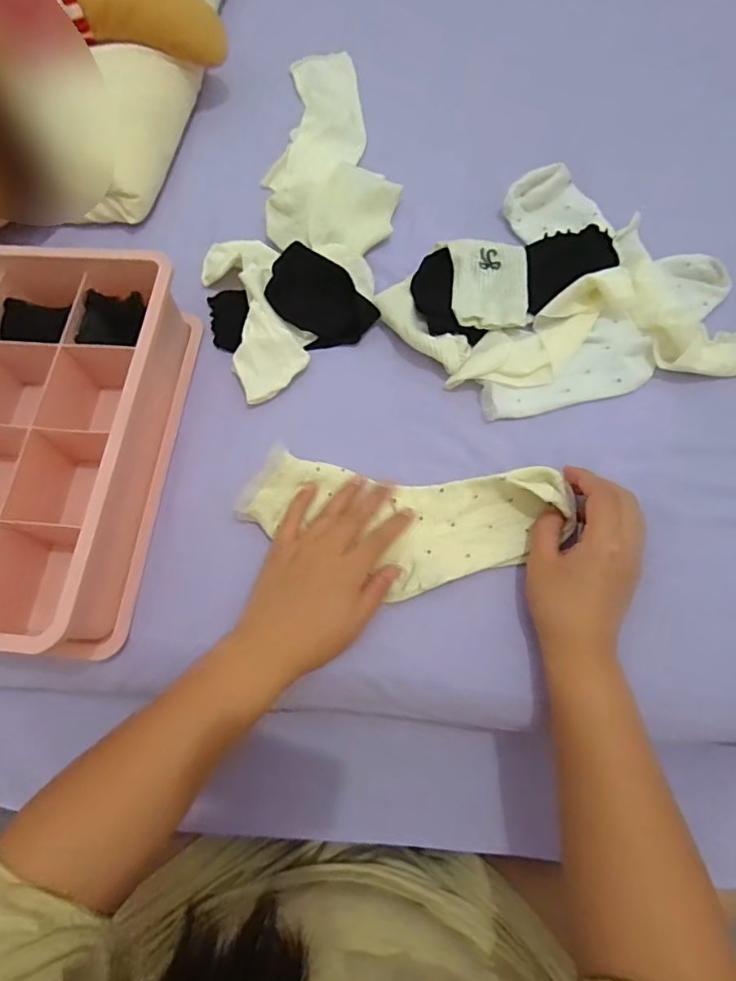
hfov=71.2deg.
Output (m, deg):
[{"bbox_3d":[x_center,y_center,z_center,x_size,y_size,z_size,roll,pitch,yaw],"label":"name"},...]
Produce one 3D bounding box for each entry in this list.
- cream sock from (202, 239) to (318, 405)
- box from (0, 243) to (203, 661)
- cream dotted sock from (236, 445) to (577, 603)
[{"bbox_3d":[-0.098,-0.160,0.439,0.070,0.023,0.165,-23,73,-5],"label":"cream sock"},{"bbox_3d":[-0.272,-0.041,0.379,0.224,0.072,0.283,5,73,4],"label":"box"},{"bbox_3d":[0.029,0.024,0.380,0.240,0.034,0.102,6,73,2],"label":"cream dotted sock"}]

